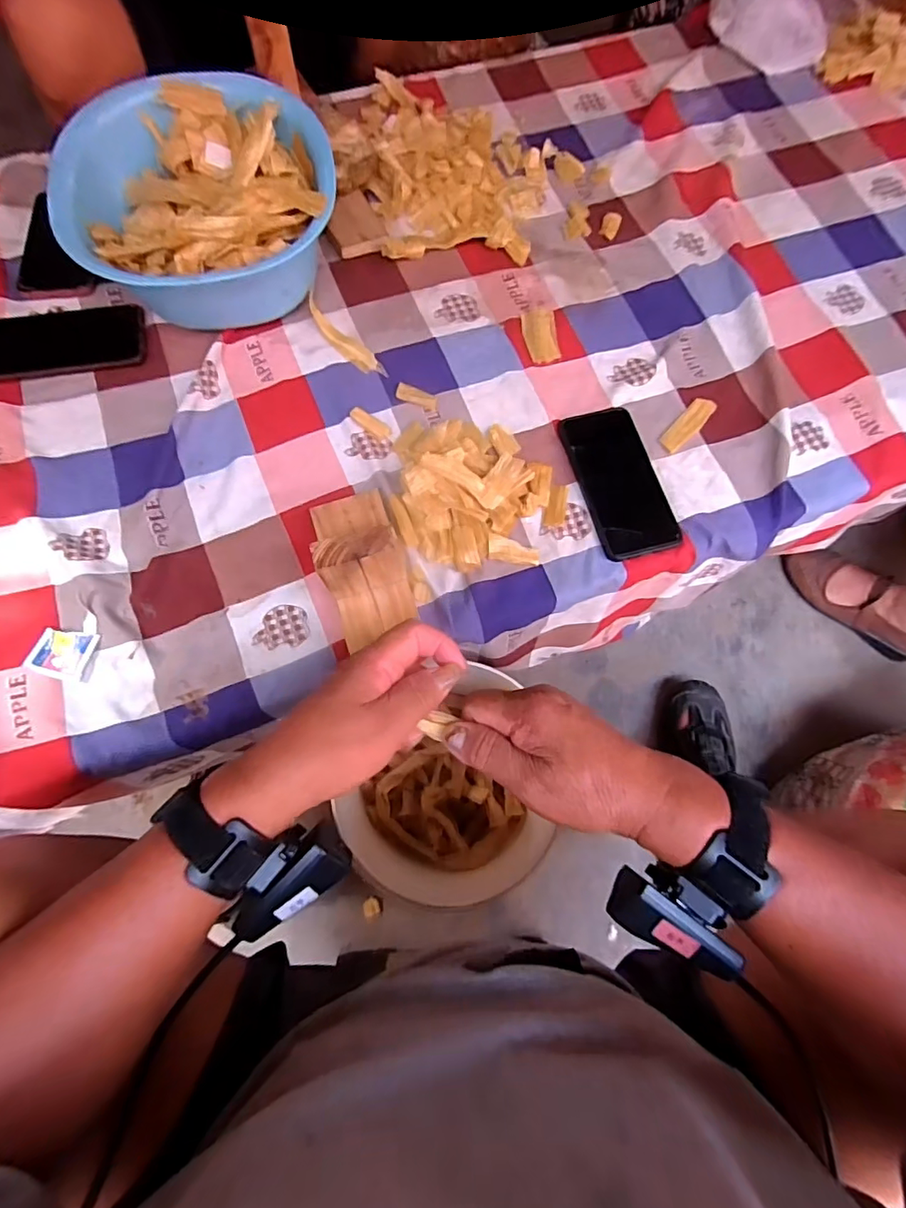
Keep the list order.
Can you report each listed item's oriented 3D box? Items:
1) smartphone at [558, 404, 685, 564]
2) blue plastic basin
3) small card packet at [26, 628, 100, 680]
[{"bbox_3d":[0.171,-0.130,0.536,0.078,0.010,0.170,-14,74,-5],"label":"smartphone"},{"bbox_3d":[-0.260,-0.419,0.562,0.260,0.120,0.261,0,72,-1],"label":"blue plastic basin"},{"bbox_3d":[-0.356,0.043,0.472,0.045,0.009,0.042,16,74,4],"label":"small card packet"}]

